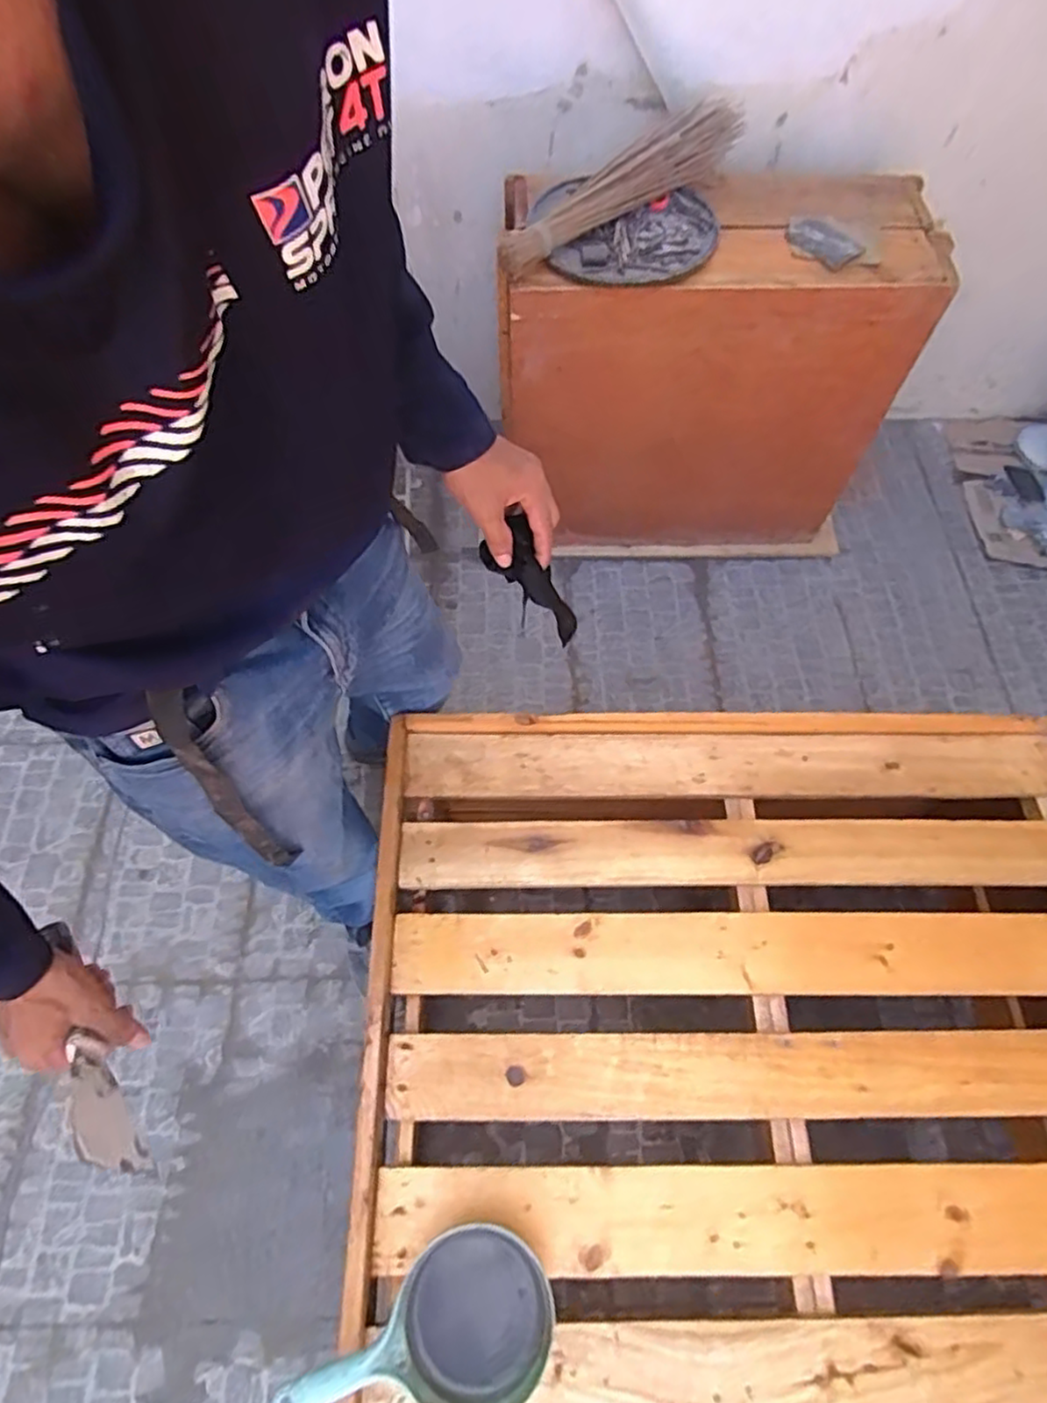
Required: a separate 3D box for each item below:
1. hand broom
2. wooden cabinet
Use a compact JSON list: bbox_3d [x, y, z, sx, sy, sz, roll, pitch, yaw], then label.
[{"bbox_3d":[0.153,-0.794,1.063,0.489,0.079,0.076,-40,70,-18],"label":"hand broom"},{"bbox_3d":[0.312,-0.600,1.355,0.698,0.647,0.358,-2,63,-1],"label":"wooden cabinet"}]

